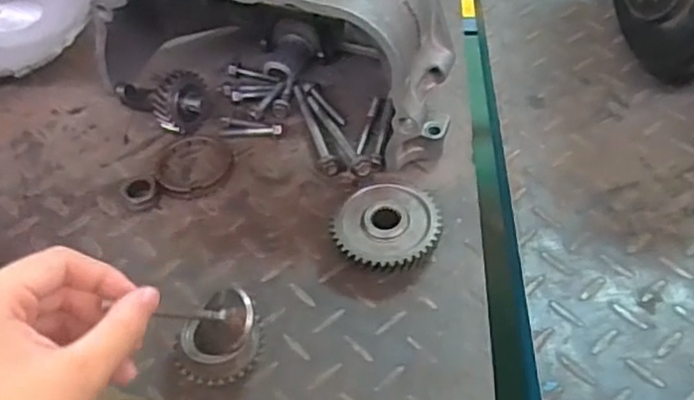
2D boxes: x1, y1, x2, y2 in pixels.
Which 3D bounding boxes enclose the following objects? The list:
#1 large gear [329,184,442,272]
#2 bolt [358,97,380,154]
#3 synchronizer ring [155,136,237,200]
[{"bbox_3d":[0.027,0.022,0.457,0.071,0.025,0.064,11,52,11],"label":"large gear"},{"bbox_3d":[0.018,-0.060,0.536,0.007,0.006,0.062,9,52,10],"label":"bolt"},{"bbox_3d":[-0.119,-0.028,0.525,0.060,0.004,0.063,-1,51,2],"label":"synchronizer ring"}]

